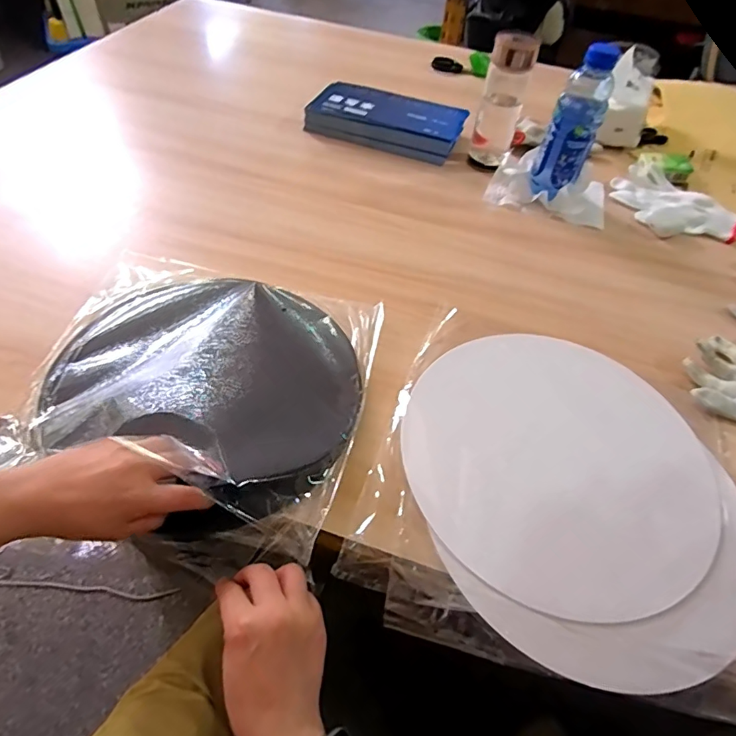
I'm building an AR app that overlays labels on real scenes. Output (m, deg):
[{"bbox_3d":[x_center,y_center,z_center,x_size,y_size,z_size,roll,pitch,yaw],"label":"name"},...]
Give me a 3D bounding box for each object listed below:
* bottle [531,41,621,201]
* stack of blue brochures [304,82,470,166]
[{"bbox_3d":[0.300,-0.348,0.710,0.069,0.208,0.062,19,53,10],"label":"bottle"},{"bbox_3d":[0.033,-0.444,0.868,0.271,0.046,0.138,15,52,7],"label":"stack of blue brochures"}]

